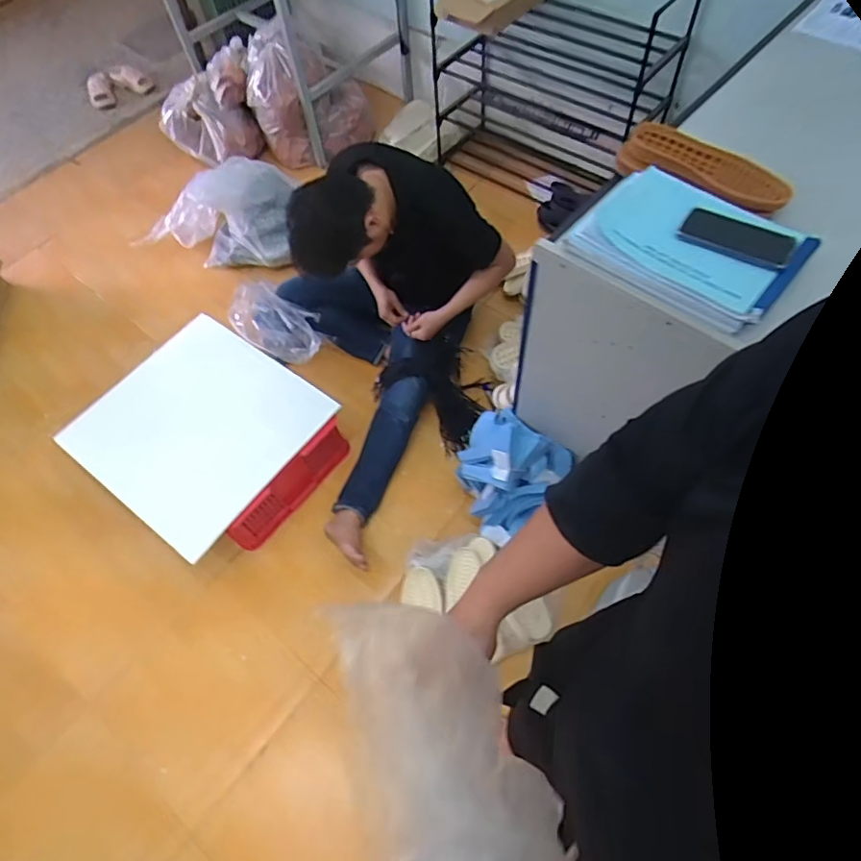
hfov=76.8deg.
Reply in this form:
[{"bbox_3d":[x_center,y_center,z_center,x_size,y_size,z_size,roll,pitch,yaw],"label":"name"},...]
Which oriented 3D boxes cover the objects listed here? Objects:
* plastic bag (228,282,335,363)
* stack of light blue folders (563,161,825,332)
[{"bbox_3d":[-0.461,-0.313,1.613,0.292,0.251,0.189,23,65,16],"label":"plastic bag"},{"bbox_3d":[0.427,-0.321,0.897,0.329,0.048,0.261,37,69,21],"label":"stack of light blue folders"}]

